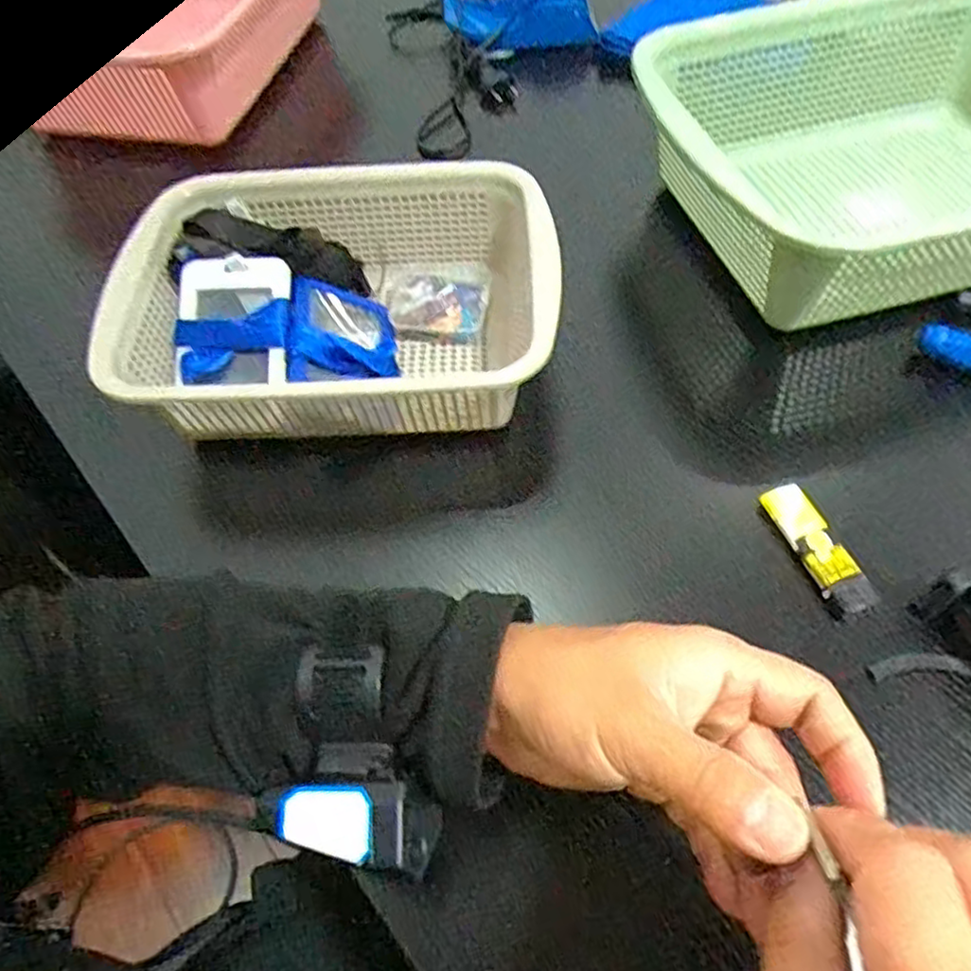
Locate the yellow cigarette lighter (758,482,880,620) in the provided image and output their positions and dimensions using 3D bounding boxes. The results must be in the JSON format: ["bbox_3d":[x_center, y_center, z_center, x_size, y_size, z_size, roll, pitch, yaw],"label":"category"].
[{"bbox_3d":[0.179,0.033,0.380,0.023,0.010,0.078,-19,57,-8],"label":"yellow cigarette lighter"}]

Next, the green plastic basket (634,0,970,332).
[{"bbox_3d":[0.297,-0.241,0.500,0.336,0.099,0.251,-12,56,-4],"label":"green plastic basket"}]

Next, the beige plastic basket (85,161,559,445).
[{"bbox_3d":[-0.090,-0.111,0.455,0.268,0.079,0.198,-3,56,2],"label":"beige plastic basket"}]

